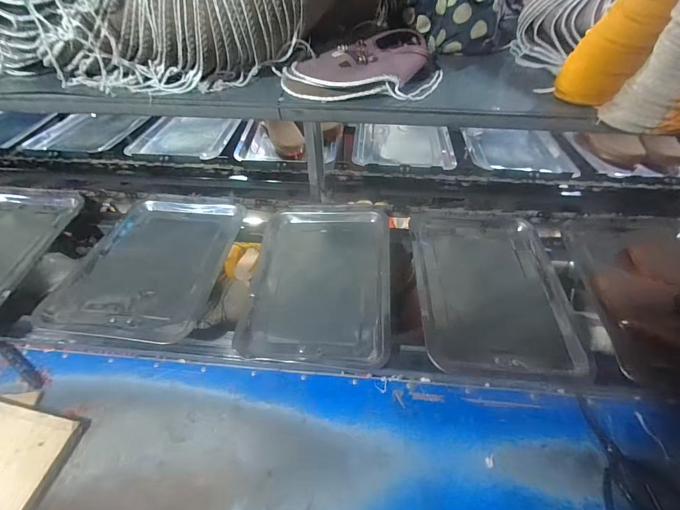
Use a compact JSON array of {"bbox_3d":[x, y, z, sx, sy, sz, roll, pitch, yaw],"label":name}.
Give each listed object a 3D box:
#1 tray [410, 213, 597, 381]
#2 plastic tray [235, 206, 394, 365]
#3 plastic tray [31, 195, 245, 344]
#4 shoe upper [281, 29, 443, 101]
[{"bbox_3d":[0.271,0.050,0.623,0.270,0.046,0.344,1,50,1],"label":"tray"},{"bbox_3d":[-0.037,0.038,0.643,0.258,0.040,0.343,4,50,3],"label":"plastic tray"},{"bbox_3d":[-0.359,0.003,0.645,0.278,0.030,0.358,6,46,4],"label":"plastic tray"},{"bbox_3d":[0.033,-0.264,0.455,0.213,0.033,0.171,-3,50,-2],"label":"shoe upper"}]

